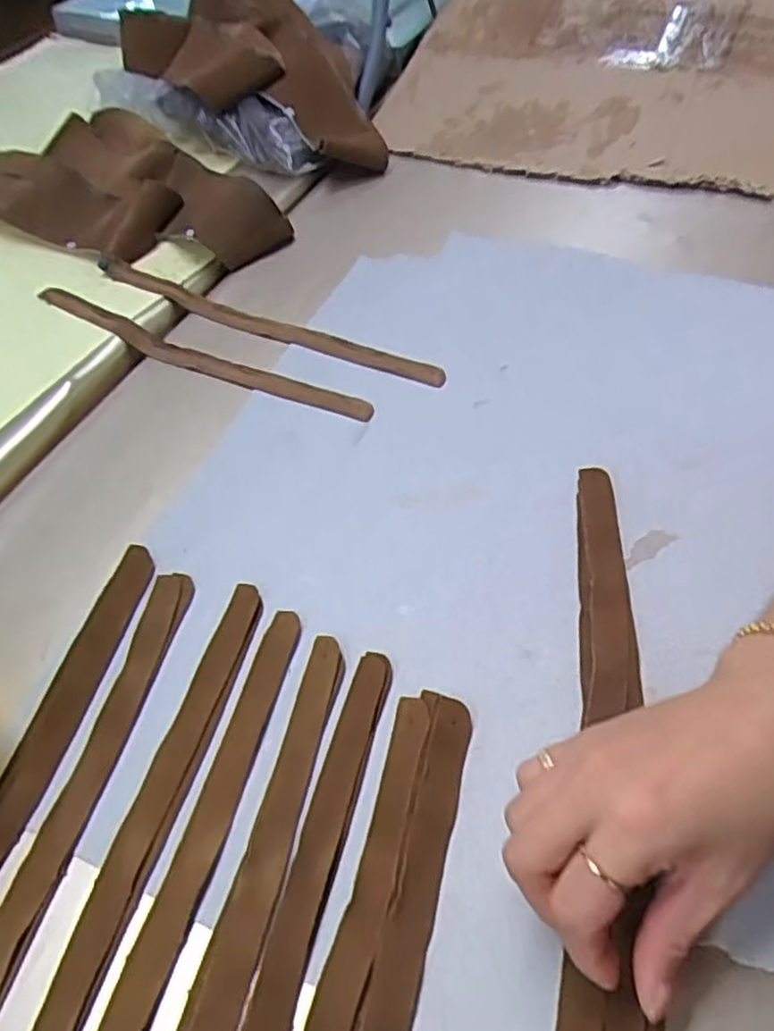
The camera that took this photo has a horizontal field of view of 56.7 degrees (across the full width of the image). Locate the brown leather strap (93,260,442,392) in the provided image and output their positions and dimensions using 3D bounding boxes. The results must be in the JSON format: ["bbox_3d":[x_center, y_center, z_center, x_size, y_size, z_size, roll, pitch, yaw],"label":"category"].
[{"bbox_3d":[-0.100,-0.154,0.557,0.314,0.014,0.021,21,58,20],"label":"brown leather strap"}]

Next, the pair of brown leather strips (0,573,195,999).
[{"bbox_3d":[-0.160,0.164,0.333,0.027,0.004,0.319,9,55,12],"label":"pair of brown leather strips"}]

